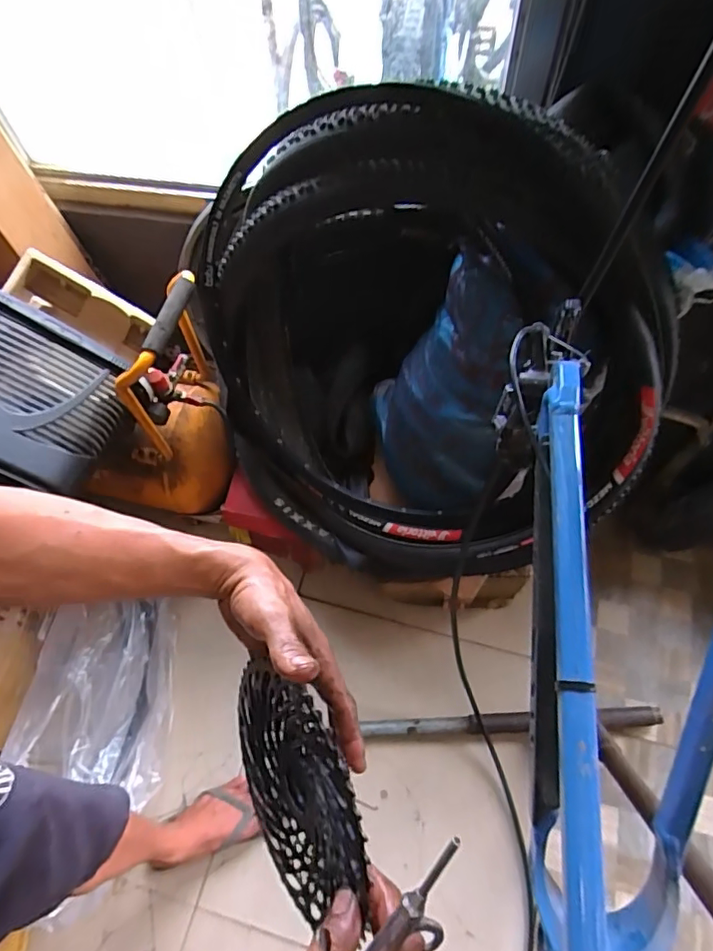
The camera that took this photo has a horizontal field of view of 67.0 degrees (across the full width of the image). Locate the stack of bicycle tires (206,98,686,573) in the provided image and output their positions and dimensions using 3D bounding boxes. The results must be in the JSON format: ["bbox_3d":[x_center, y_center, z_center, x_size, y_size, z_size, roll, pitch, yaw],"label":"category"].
[{"bbox_3d":[0.064,-0.127,0.820,0.670,0.744,0.103,27,41,7],"label":"stack of bicycle tires"}]

